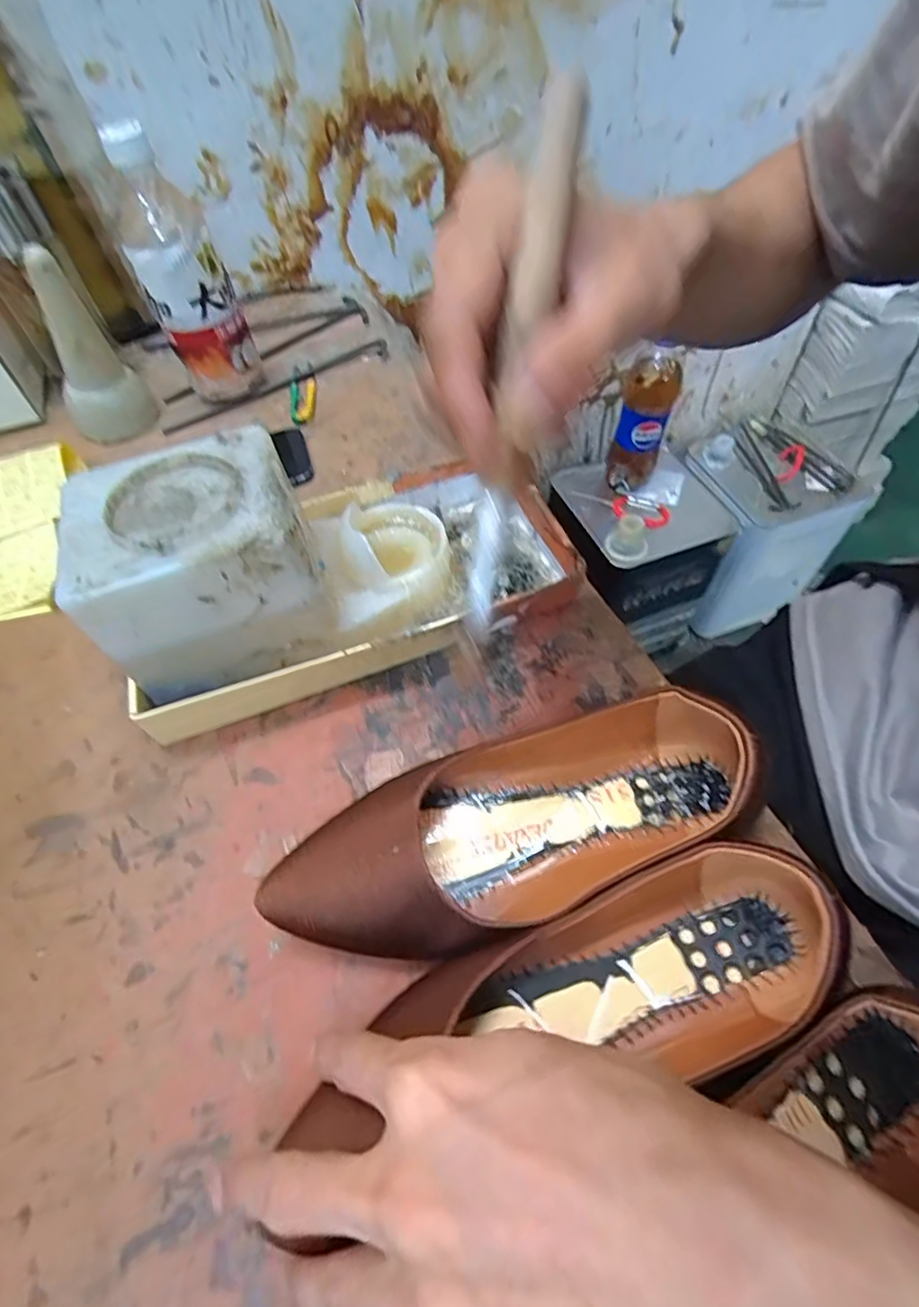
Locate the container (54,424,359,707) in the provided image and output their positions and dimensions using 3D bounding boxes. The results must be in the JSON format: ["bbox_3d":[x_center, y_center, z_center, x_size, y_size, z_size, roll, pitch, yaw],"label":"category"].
[{"bbox_3d":[-0.138,-0.042,0.337,0.118,0.117,0.101,-18,57,-8],"label":"container"}]

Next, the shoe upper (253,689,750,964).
[{"bbox_3d":[0.028,0.080,0.276,0.230,0.063,0.084,-19,57,-8],"label":"shoe upper"}]

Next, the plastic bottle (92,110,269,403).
[{"bbox_3d":[-0.224,-0.304,0.473,0.065,0.191,0.060,-24,58,-11],"label":"plastic bottle"}]

